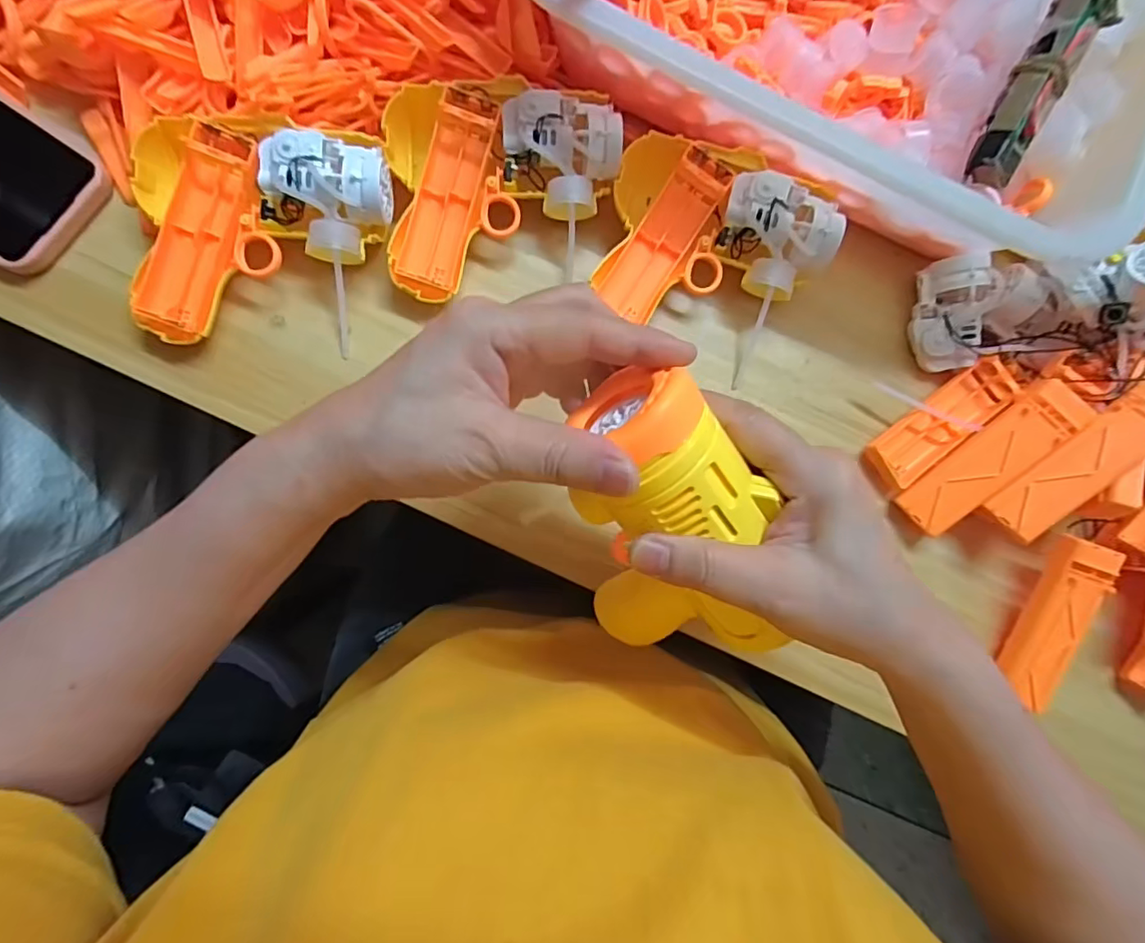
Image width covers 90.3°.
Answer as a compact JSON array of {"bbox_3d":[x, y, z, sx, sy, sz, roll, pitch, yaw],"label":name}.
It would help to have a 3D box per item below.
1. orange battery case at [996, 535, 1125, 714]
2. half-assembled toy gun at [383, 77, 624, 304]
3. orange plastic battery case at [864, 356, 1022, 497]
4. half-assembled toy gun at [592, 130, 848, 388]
[{"bbox_3d":[0.292,0.092,0.345,0.029,0.019,0.104,16,101,-4],"label":"orange battery case"},{"bbox_3d":[-0.040,-0.167,0.334,0.132,0.038,0.115,-5,86,-6],"label":"half-assembled toy gun"},{"bbox_3d":[0.234,-0.030,0.359,0.104,0.017,0.034,-37,89,-7],"label":"orange plastic battery case"},{"bbox_3d":[0.079,-0.134,0.346,0.132,0.041,0.130,31,83,-2],"label":"half-assembled toy gun"}]

